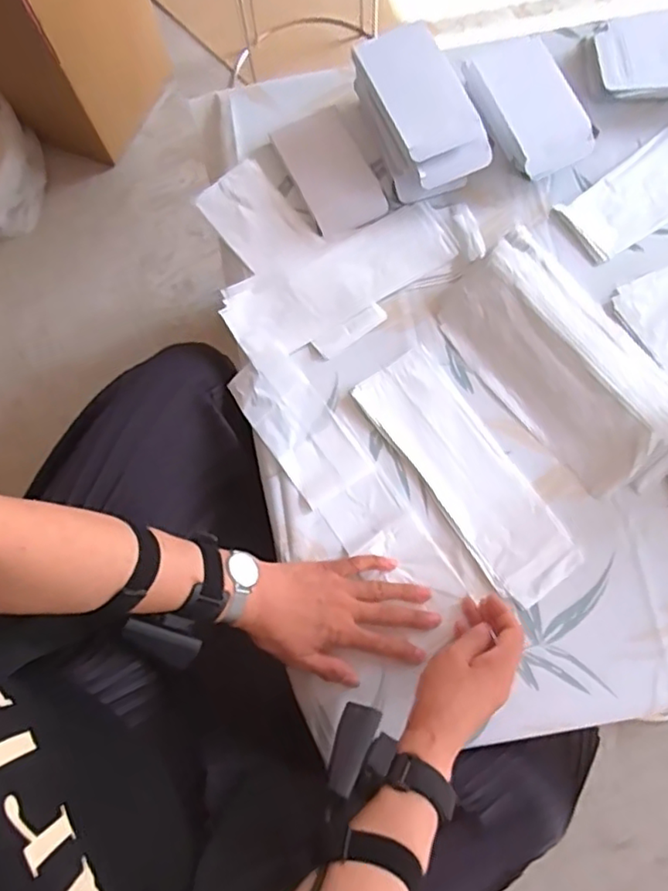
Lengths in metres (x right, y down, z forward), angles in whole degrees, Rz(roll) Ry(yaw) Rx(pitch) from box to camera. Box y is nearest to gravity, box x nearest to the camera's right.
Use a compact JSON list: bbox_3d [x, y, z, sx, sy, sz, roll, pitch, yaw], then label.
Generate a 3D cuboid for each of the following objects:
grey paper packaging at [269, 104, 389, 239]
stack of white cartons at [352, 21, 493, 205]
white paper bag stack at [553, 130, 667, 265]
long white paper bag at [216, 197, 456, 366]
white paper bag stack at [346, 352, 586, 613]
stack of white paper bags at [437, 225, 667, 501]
[{"bbox_3d":[-0.005,-0.318,0.716,0.084,0.010,0.152,-26,78,-4],"label":"grey paper packaging"},{"bbox_3d":[0.088,-0.367,0.682,0.088,0.104,0.181,-27,78,-4],"label":"stack of white cartons"},{"bbox_3d":[0.386,-0.314,0.721,0.265,0.009,0.106,-30,78,-5],"label":"white paper bag stack"},{"bbox_3d":[0.008,-0.186,0.687,0.265,0.010,0.095,-28,78,-5],"label":"long white paper bag"},{"bbox_3d":[0.136,0.027,0.627,0.089,0.013,0.276,-34,78,-6],"label":"white paper bag stack"},{"bbox_3d":[0.246,-0.087,0.644,0.149,0.038,0.291,-40,79,-7],"label":"stack of white paper bags"}]

